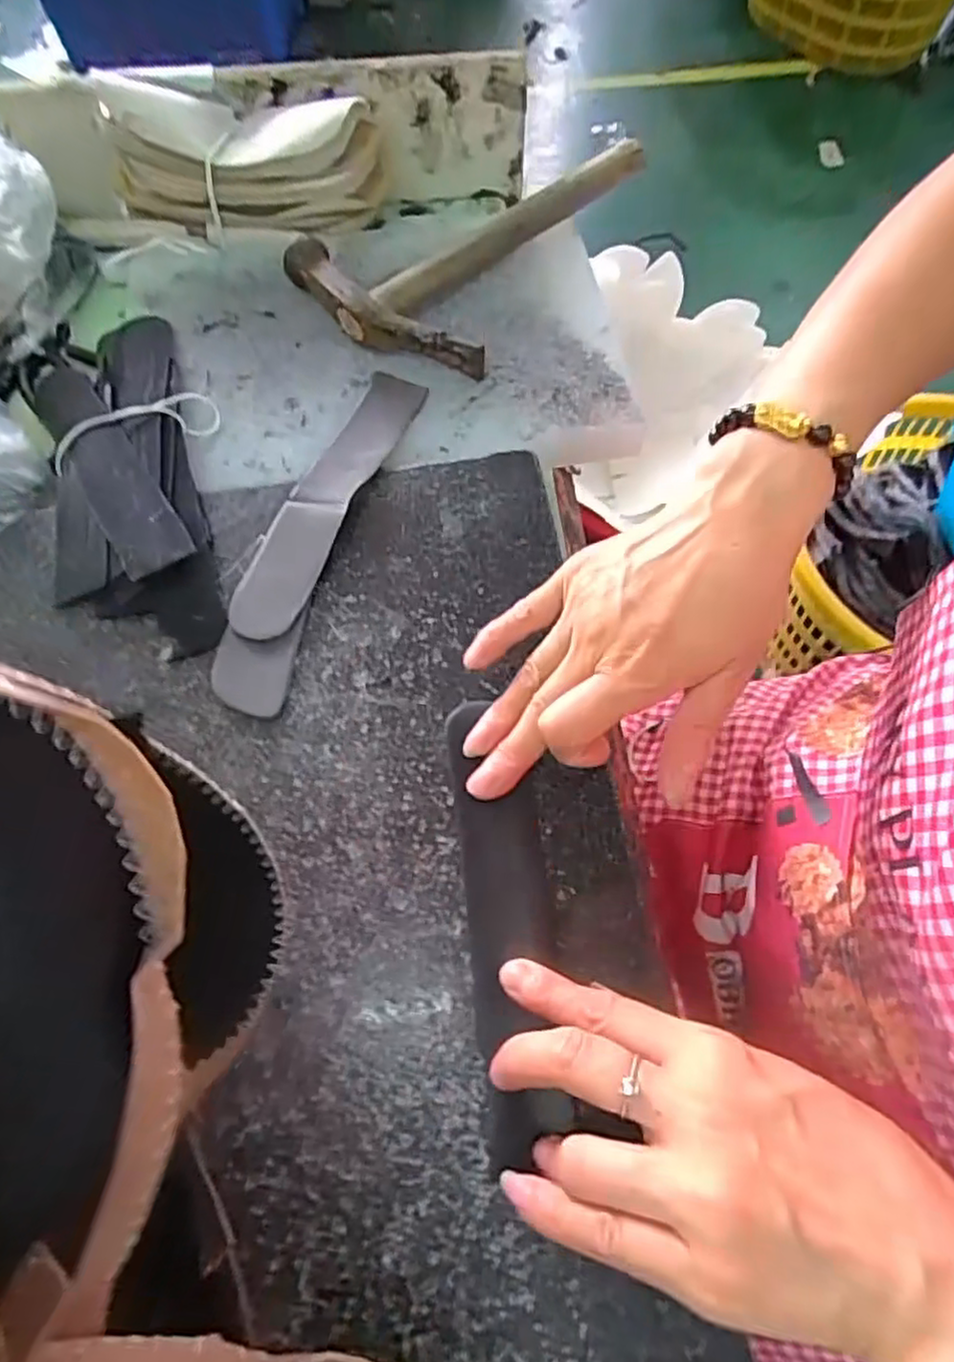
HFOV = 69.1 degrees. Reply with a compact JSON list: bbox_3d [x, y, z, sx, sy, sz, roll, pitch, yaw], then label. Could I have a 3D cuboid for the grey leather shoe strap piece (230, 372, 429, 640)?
[{"bbox_3d":[-0.079,-0.100,0.369,0.036,0.008,0.177,20,68,8],"label":"grey leather shoe strap piece"}]

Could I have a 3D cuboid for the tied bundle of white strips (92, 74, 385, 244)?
[{"bbox_3d":[-0.145,-0.335,0.441,0.161,0.065,0.068,1,66,0],"label":"tied bundle of white strips"}]

